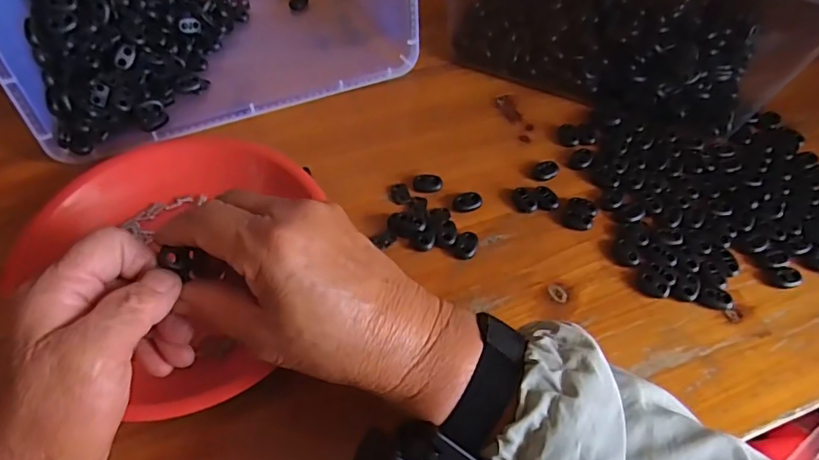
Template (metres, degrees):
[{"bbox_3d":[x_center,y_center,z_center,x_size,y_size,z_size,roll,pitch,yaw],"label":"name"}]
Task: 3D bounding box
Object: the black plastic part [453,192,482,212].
[{"bbox_3d":[0.043,-0.021,0.393,0.021,0.008,0.013,-6,58,-6],"label":"black plastic part"}]

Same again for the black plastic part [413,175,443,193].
[{"bbox_3d":[0.014,-0.035,0.400,0.021,0.009,0.011,-4,58,-6],"label":"black plastic part"}]

